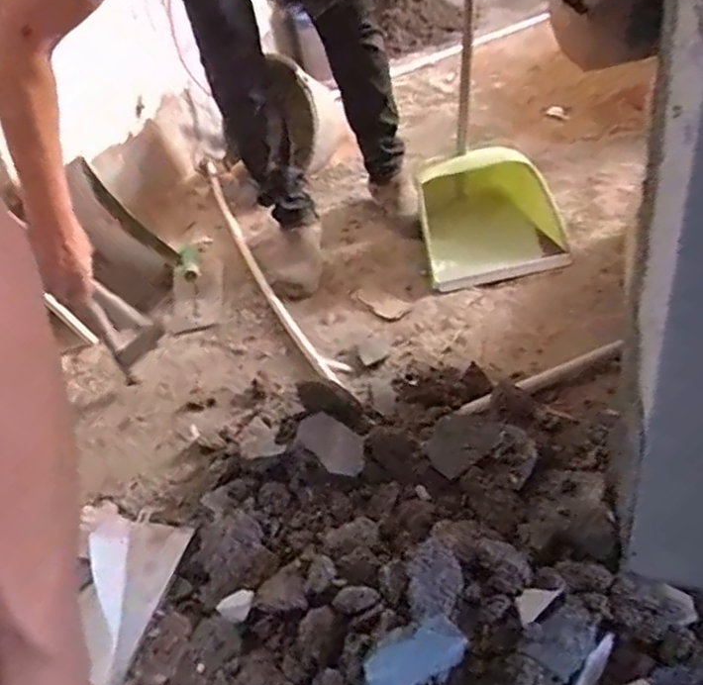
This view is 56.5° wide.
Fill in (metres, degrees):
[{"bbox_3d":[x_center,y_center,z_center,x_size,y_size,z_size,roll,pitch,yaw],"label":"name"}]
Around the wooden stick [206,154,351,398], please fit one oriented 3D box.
[{"bbox_3d":[-0.198,-0.192,1.310,0.052,0.027,0.995,-18,37,-14],"label":"wooden stick"}]

